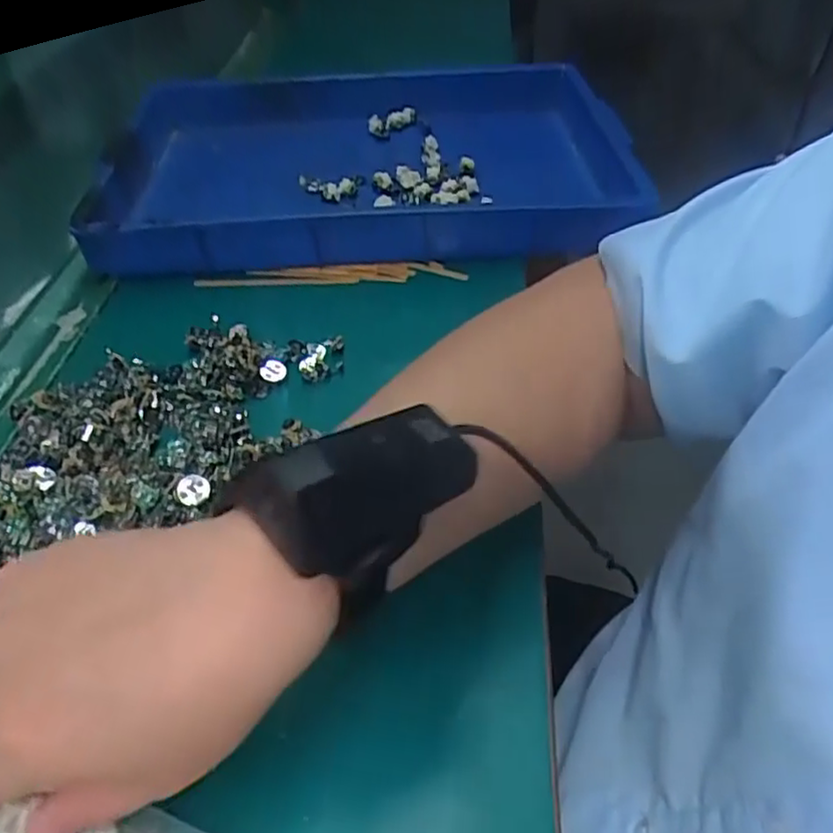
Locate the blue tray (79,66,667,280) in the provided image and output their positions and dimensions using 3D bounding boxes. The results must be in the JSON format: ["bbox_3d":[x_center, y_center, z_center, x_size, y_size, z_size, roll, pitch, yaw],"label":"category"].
[{"bbox_3d":[-0.046,-0.224,0.593,0.397,0.067,0.286,-3,44,0],"label":"blue tray"}]

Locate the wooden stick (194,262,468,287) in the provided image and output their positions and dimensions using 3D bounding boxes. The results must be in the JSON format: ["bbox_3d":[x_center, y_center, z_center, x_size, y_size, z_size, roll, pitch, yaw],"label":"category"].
[{"bbox_3d":[-0.063,-0.106,0.511,0.194,0.009,0.016,-2,44,1],"label":"wooden stick"}]

